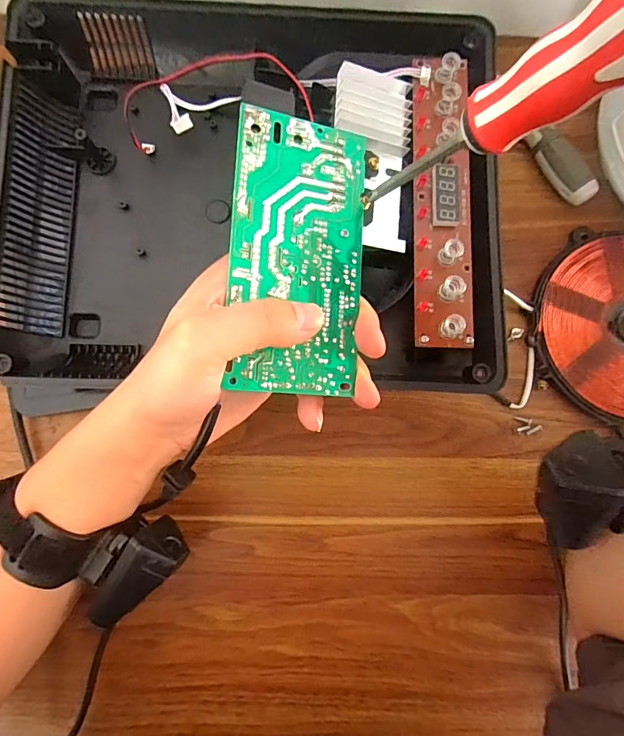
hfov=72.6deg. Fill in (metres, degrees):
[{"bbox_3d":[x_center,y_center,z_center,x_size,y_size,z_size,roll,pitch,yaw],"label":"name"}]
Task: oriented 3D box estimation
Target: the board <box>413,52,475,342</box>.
[{"bbox_3d":[0.091,-0.118,0.293,0.040,0.013,0.207,1,83,-1],"label":"board"}]

